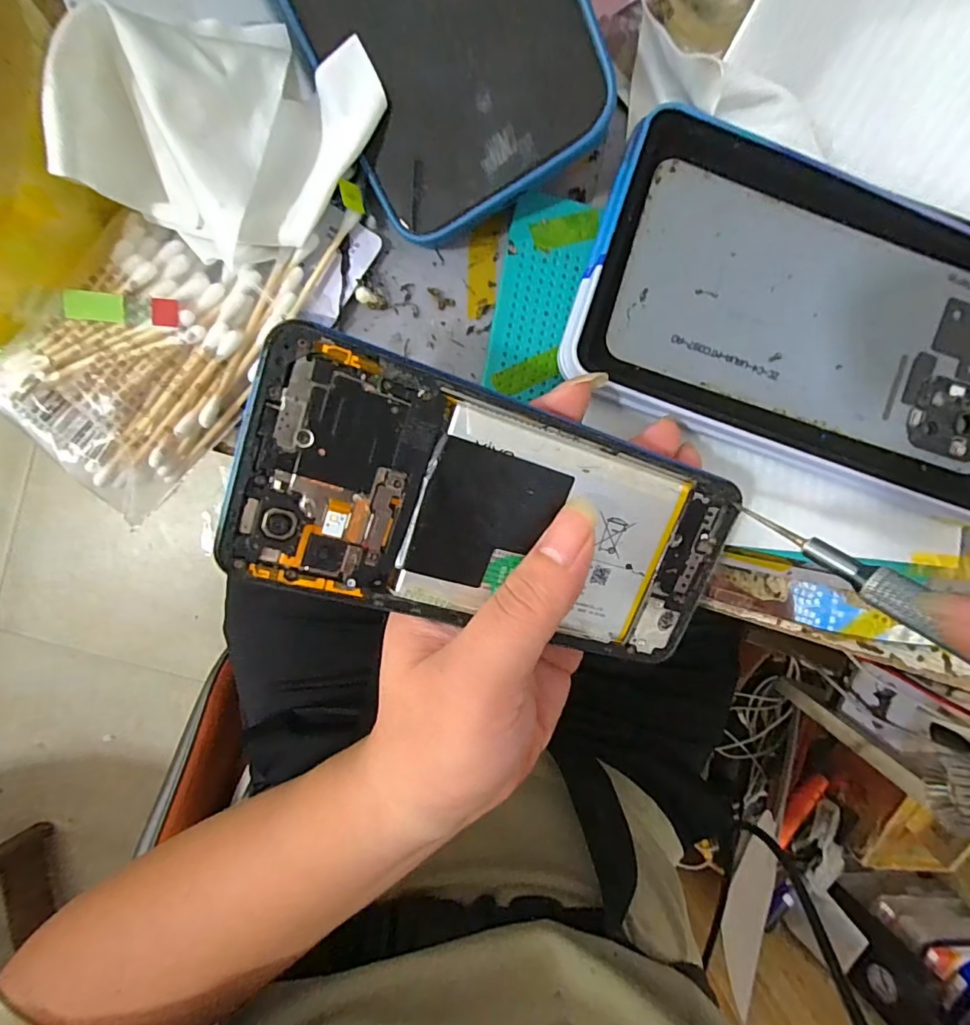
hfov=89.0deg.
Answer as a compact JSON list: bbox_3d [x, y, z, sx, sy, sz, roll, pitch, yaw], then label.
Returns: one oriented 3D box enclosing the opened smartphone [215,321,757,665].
[{"bbox_3d":[0.009,0.004,0.157,0.161,0.010,0.070,15,94,-18],"label":"opened smartphone"}]

